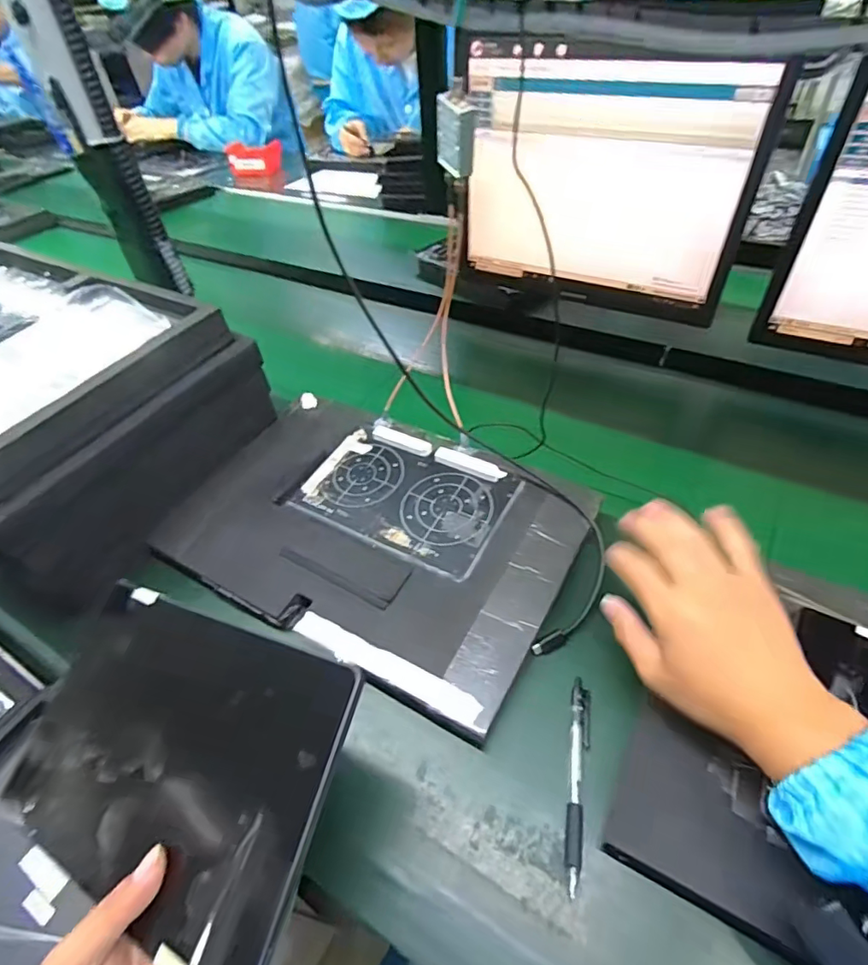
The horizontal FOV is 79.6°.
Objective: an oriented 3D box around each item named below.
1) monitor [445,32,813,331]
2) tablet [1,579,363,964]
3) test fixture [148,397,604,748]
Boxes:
[{"bbox_3d":[0.202,-0.363,0.663,0.364,0.284,0.054,22,53,23],"label":"monitor"},{"bbox_3d":[-0.164,0.165,0.327,0.237,0.017,0.158,7,67,30],"label":"tablet"},{"bbox_3d":[-0.057,0.042,0.520,0.366,0.021,0.264,22,53,23],"label":"test fixture"}]

